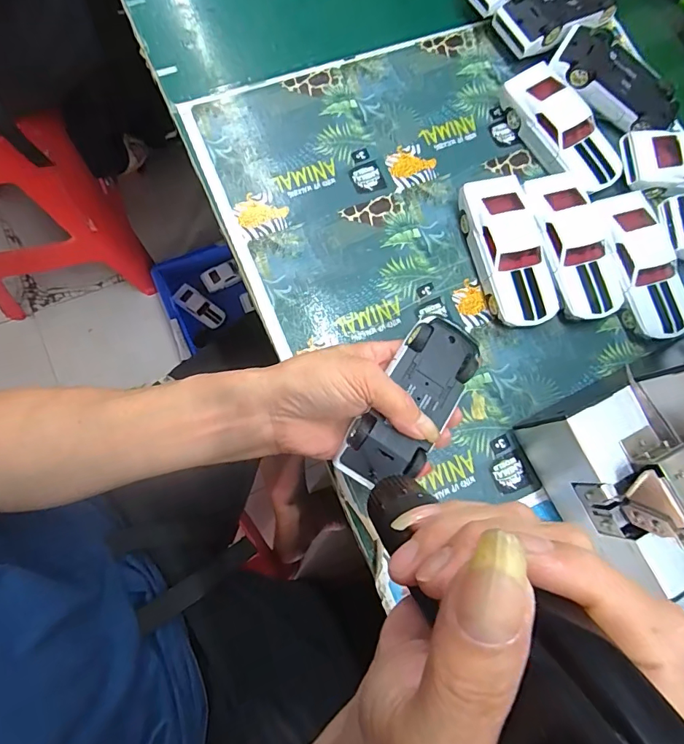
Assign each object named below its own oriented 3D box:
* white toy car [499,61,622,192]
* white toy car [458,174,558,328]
[{"bbox_3d":[0.199,-0.217,0.404,0.052,0.033,0.124,-32,83,-12],"label":"white toy car"},{"bbox_3d":[0.139,-0.100,0.377,0.053,0.034,0.126,-15,79,-10],"label":"white toy car"}]

